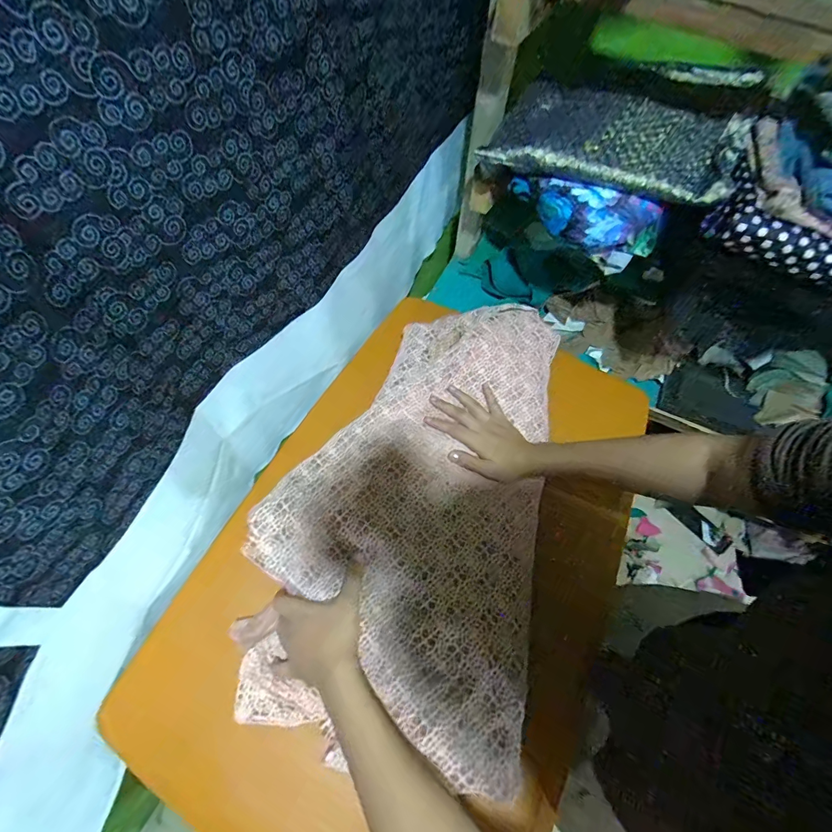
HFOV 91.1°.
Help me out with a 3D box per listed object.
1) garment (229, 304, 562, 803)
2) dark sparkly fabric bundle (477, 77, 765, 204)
[{"bbox_3d":[0.001,0.075,0.515,0.313,0.068,0.552,14,61,4],"label":"garment"},{"bbox_3d":[0.292,-0.421,0.627,0.353,0.096,0.174,26,63,10],"label":"dark sparkly fabric bundle"}]

